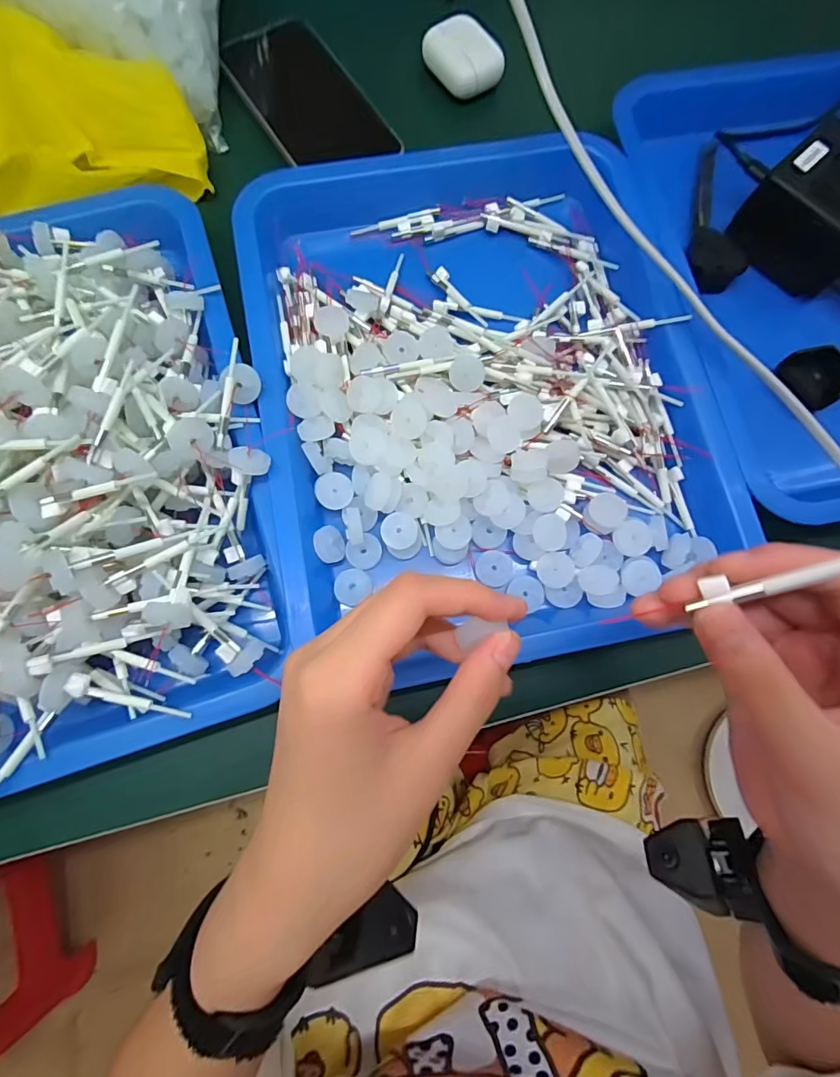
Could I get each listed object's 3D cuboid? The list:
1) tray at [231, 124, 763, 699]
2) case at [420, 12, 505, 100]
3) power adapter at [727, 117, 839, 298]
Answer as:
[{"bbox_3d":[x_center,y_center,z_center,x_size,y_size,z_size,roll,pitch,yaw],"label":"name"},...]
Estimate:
[{"bbox_3d":[0.037,-0.102,0.296,0.252,0.032,0.338,-13,79,-4],"label":"tray"},{"bbox_3d":[0.032,-0.358,0.354,0.044,0.019,0.055,-30,81,-7],"label":"case"},{"bbox_3d":[0.262,-0.216,0.315,0.075,0.045,0.075,43,80,7],"label":"power adapter"}]

